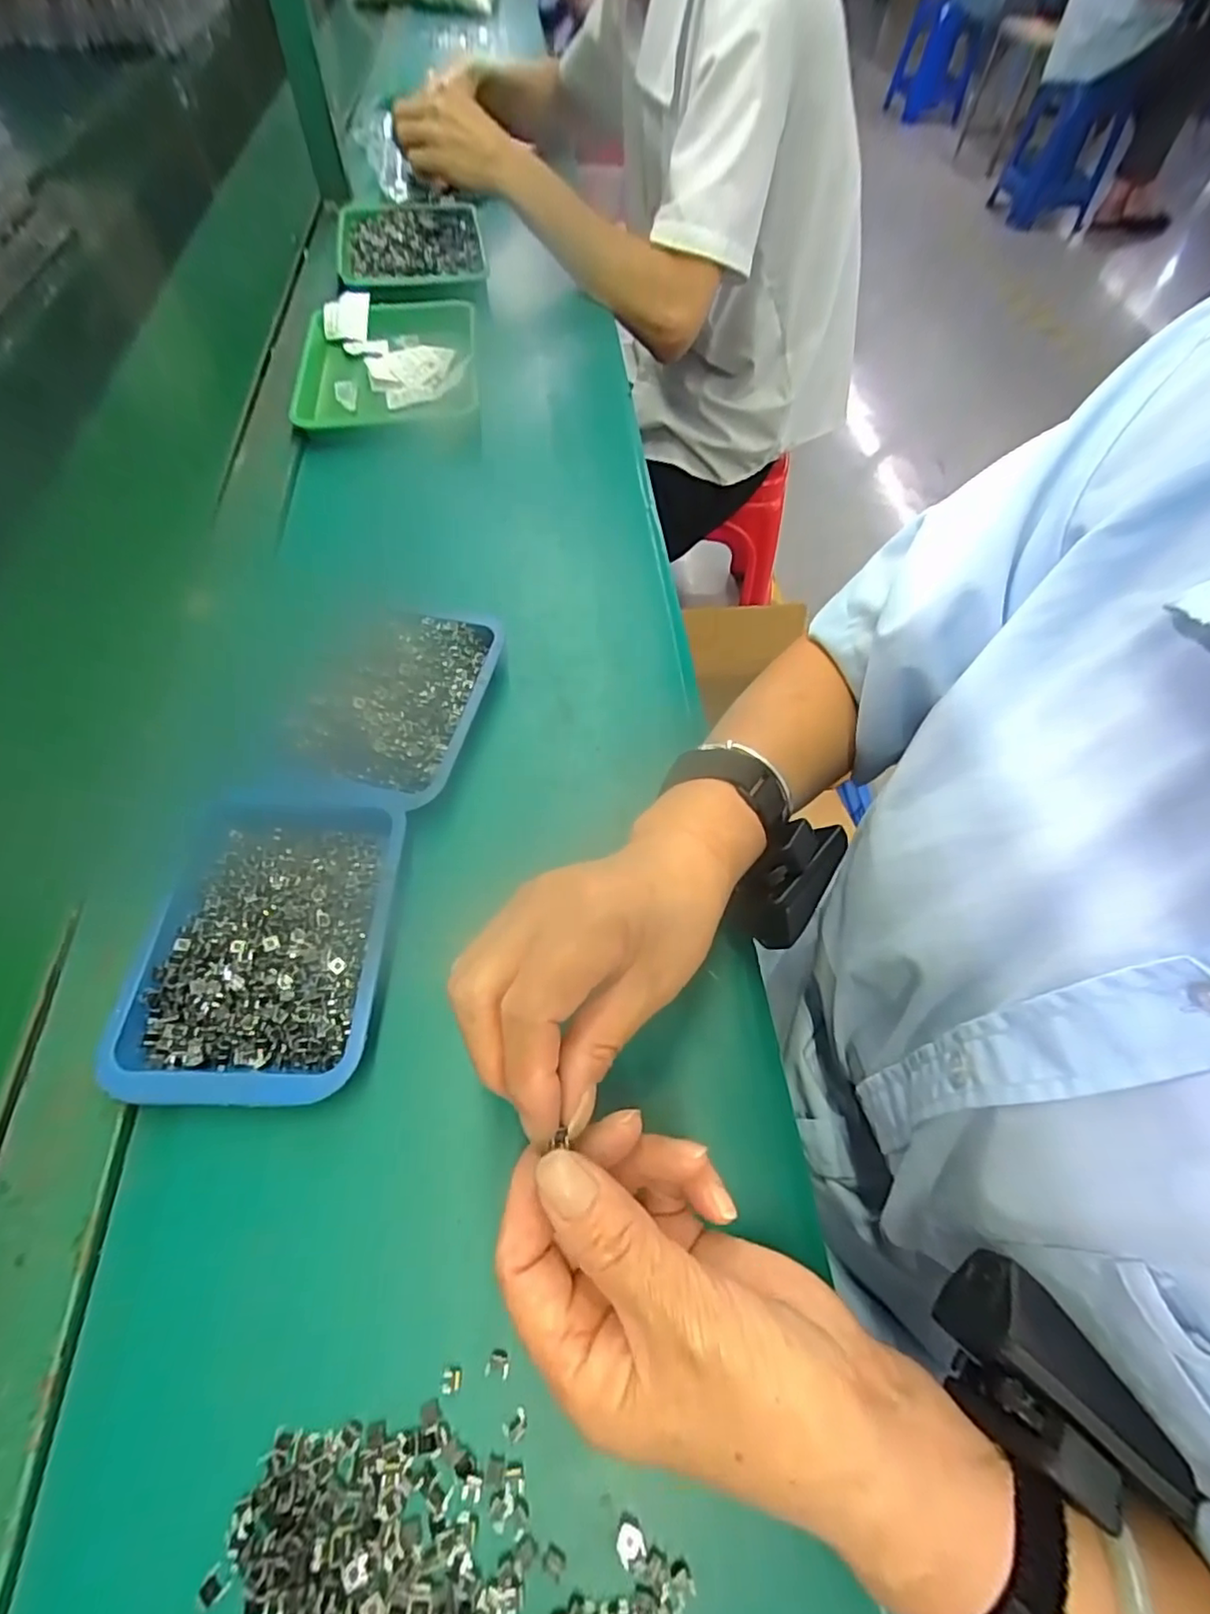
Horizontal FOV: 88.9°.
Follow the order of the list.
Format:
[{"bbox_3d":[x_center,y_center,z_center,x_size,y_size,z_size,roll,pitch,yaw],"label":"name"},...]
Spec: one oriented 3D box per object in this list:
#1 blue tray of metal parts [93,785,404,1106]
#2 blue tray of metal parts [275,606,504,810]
[{"bbox_3d":[-0.169,0.071,0.325,0.120,0.044,0.159,1,60,-1],"label":"blue tray of metal parts"},{"bbox_3d":[-0.129,-0.069,0.384,0.103,0.032,0.149,14,60,6],"label":"blue tray of metal parts"}]

